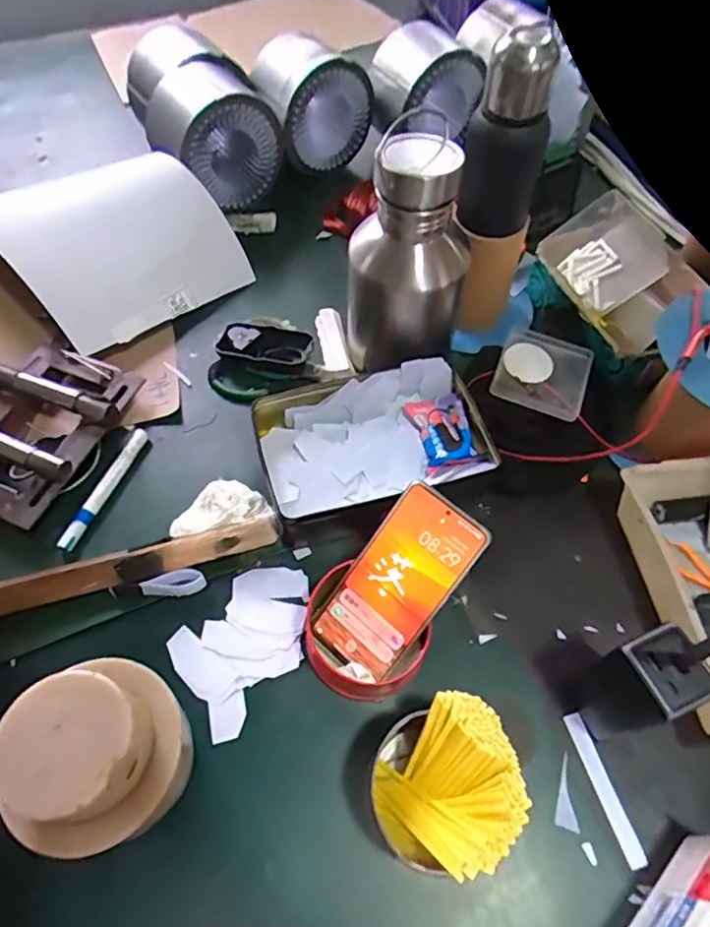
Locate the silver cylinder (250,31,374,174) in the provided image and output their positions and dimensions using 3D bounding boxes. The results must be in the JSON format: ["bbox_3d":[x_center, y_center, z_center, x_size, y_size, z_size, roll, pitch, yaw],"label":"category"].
[{"bbox_3d":[-0.058,-0.519,0.828,0.153,0.141,0.090,-32,64,-18],"label":"silver cylinder"}]

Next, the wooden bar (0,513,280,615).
[{"bbox_3d":[-0.208,0.095,0.519,0.273,0.028,0.033,-17,60,-10],"label":"wooden bar"}]

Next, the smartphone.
[{"bbox_3d":[0.035,0.096,0.459,0.077,0.005,0.155,39,100,18],"label":"smartphone"}]

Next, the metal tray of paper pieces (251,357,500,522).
[{"bbox_3d":[0.019,-0.022,0.572,0.225,0.049,0.139,-12,59,-7],"label":"metal tray of paper pieces"}]

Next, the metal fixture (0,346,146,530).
[{"bbox_3d":[-0.330,-0.036,0.592,0.144,0.049,0.201,22,61,14],"label":"metal fixture"}]

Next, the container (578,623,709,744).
[{"bbox_3d":[0.211,0.170,0.430,0.055,0.133,0.055,-19,60,-11],"label":"container"}]

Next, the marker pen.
[{"bbox_3d":[-0.253,0.023,0.573,0.015,0.020,0.142,18,60,11],"label":"marker pen"}]

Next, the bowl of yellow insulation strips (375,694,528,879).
[{"bbox_3d":[0.063,0.230,0.410,0.095,0.093,0.103,0,58,0],"label":"bowl of yellow insulation strips"}]

